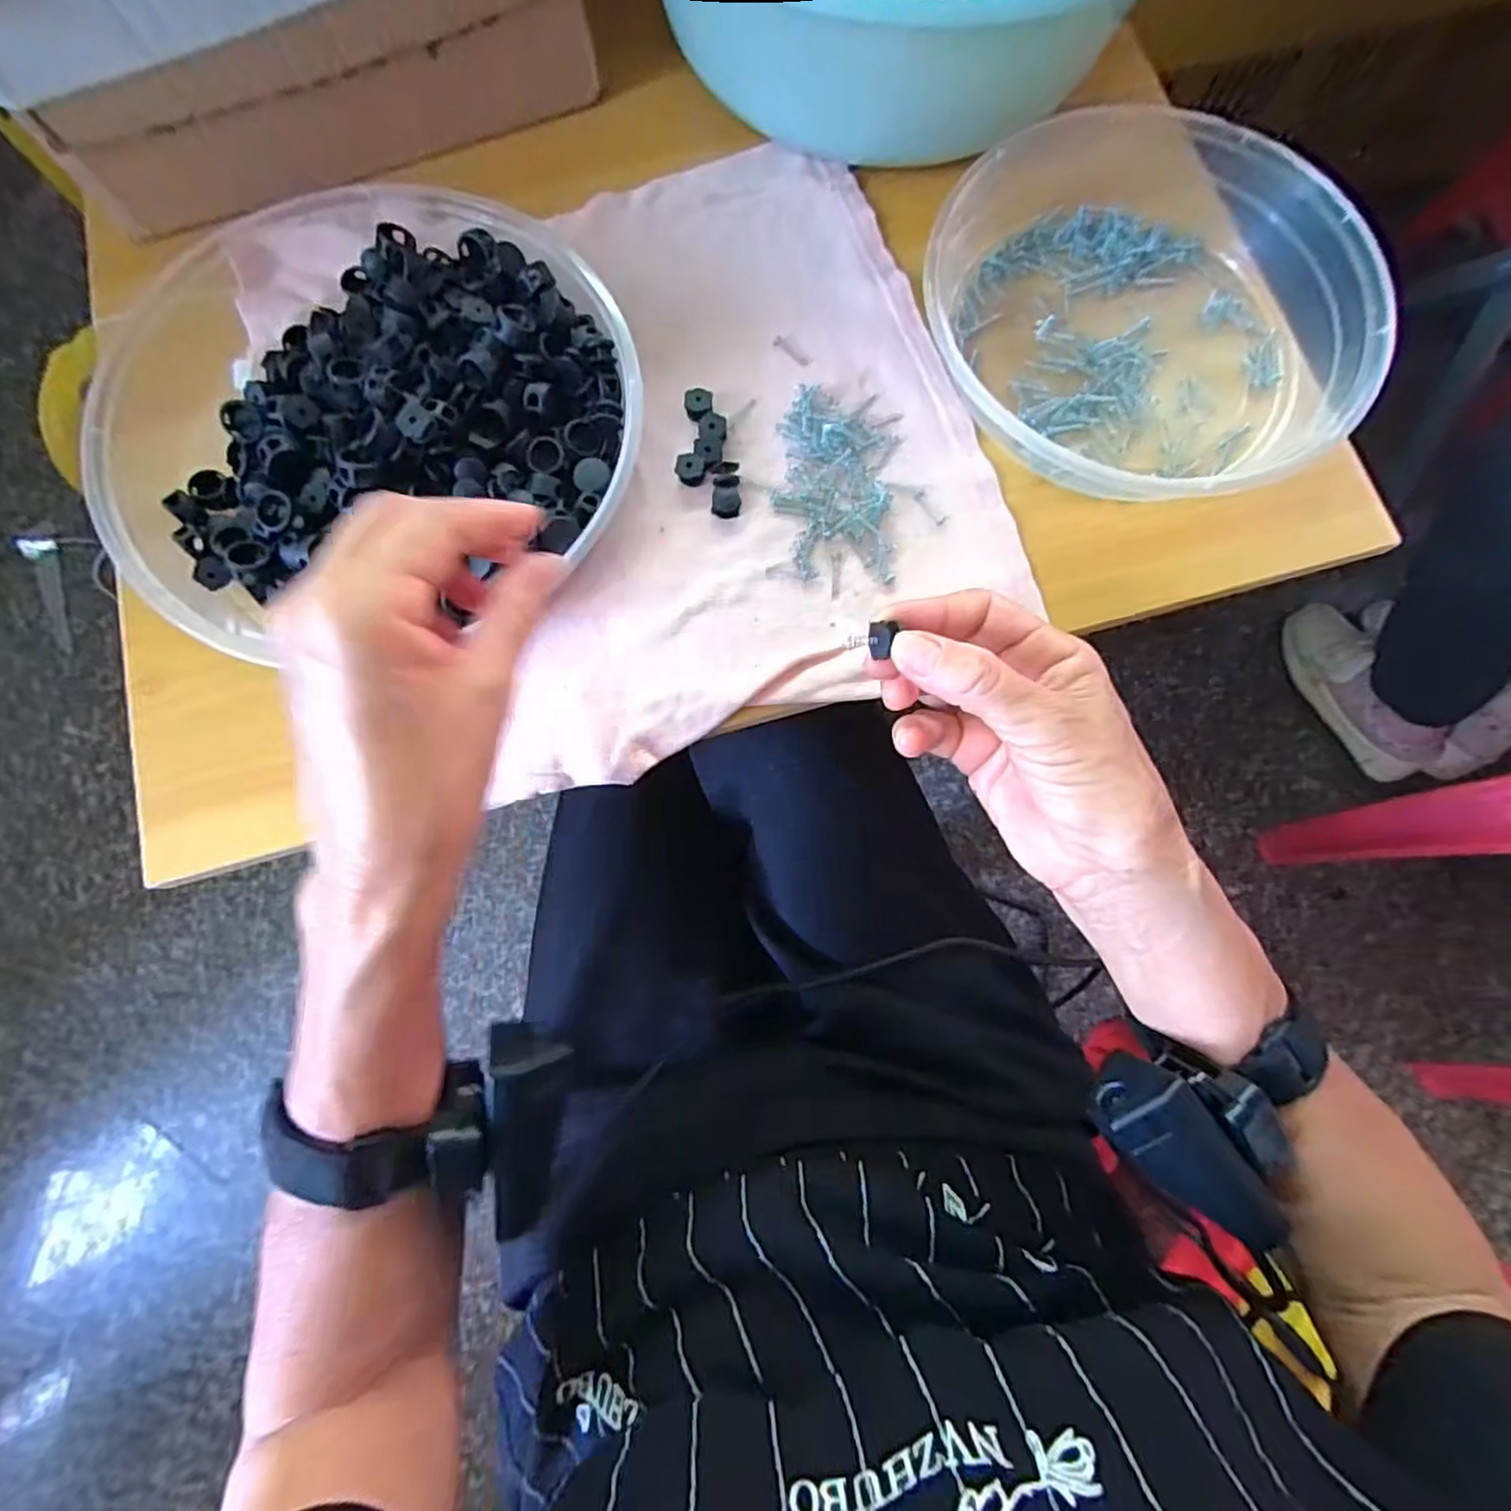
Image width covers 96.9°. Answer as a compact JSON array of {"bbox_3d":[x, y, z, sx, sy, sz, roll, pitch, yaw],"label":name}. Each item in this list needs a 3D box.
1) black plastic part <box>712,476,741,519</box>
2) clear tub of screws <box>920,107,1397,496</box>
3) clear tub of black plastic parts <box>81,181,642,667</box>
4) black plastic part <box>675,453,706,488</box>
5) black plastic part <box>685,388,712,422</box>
[{"bbox_3d":[-0.014,-0.123,0.318,0.013,0.008,0.018,3,77,0],"label":"black plastic part"},{"bbox_3d":[0.189,-0.216,0.325,0.206,0.043,0.200,43,80,8],"label":"clear tub of screws"},{"bbox_3d":[-0.177,-0.173,0.310,0.225,0.049,0.232,0,77,-1],"label":"clear tub of black plastic parts"},{"bbox_3d":[-0.031,-0.136,0.319,0.014,0.008,0.012,-3,77,-2],"label":"black plastic part"},{"bbox_3d":[-0.027,-0.170,0.323,0.013,0.008,0.012,2,77,-1],"label":"black plastic part"}]

